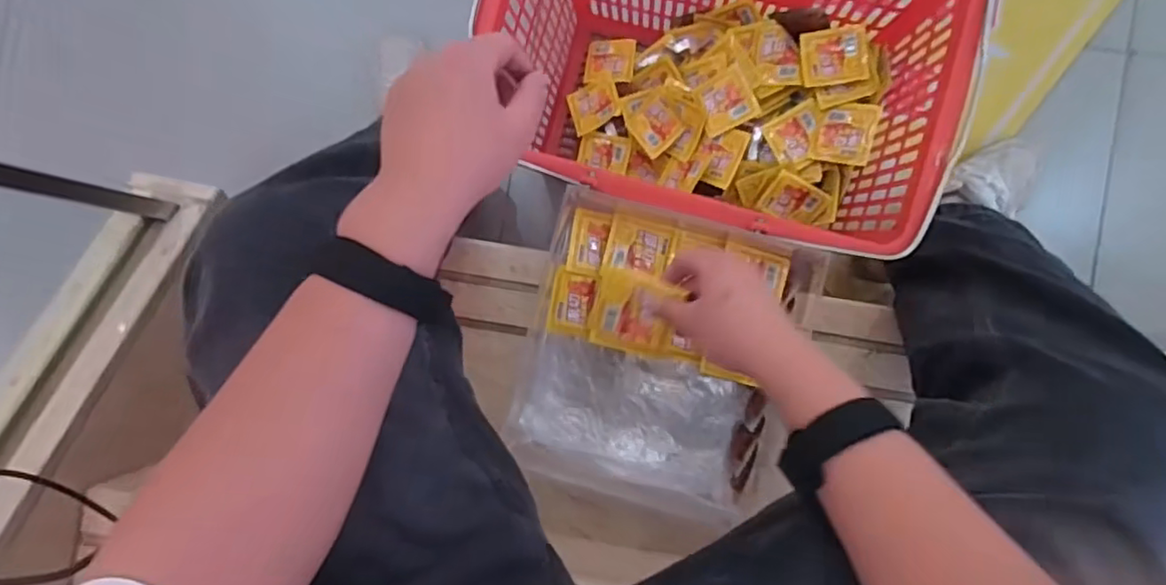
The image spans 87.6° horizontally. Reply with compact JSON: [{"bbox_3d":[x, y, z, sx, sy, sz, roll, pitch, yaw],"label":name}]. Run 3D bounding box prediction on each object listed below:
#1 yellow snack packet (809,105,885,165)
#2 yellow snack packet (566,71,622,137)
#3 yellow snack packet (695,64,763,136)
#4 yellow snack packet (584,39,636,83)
[{"bbox_3d":[0.307,-0.188,0.715,0.065,0.009,0.070,16,93,32],"label":"yellow snack packet"},{"bbox_3d":[0.015,-0.260,0.830,0.071,0.004,0.079,-23,69,13],"label":"yellow snack packet"},{"bbox_3d":[0.174,-0.235,0.743,0.066,0.013,0.069,-19,86,26],"label":"yellow snack packet"},{"bbox_3d":[0.036,-0.321,0.841,0.073,0.015,0.069,7,80,30],"label":"yellow snack packet"}]

